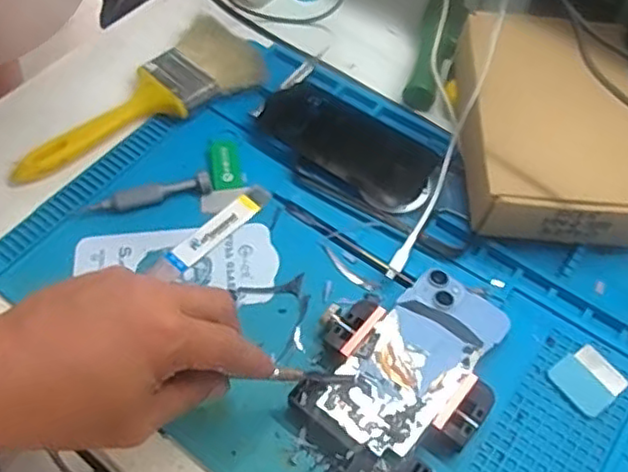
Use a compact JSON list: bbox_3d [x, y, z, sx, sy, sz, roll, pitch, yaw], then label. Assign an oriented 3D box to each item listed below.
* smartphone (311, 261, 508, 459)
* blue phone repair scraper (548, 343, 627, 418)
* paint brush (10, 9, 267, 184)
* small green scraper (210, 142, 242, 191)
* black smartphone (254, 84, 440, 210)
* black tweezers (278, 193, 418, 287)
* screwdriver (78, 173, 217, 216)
[{"bbox_3d":[0.067,0.078,0.423,0.066,0.006,0.134,34,58,19],"label":"smartphone"},{"bbox_3d":[0.182,0.094,0.435,0.038,0.004,0.039,-32,62,-18],"label":"blue phone repair scraper"},{"bbox_3d":[-0.140,-0.103,0.546,0.081,0.024,0.215,37,65,22],"label":"paint brush"},{"bbox_3d":[-0.071,-0.057,0.528,0.023,0.007,0.044,-9,57,-4],"label":"small green scraper"},{"bbox_3d":[0.028,-0.074,0.531,0.153,0.013,0.066,34,64,21],"label":"black smartphone"},{"bbox_3d":[0.020,0.001,0.487,0.131,0.009,0.008,35,64,21],"label":"black tweezers"},{"bbox_3d":[-0.129,-0.030,0.507,0.101,0.013,0.014,-16,58,-9],"label":"screwdriver"}]

